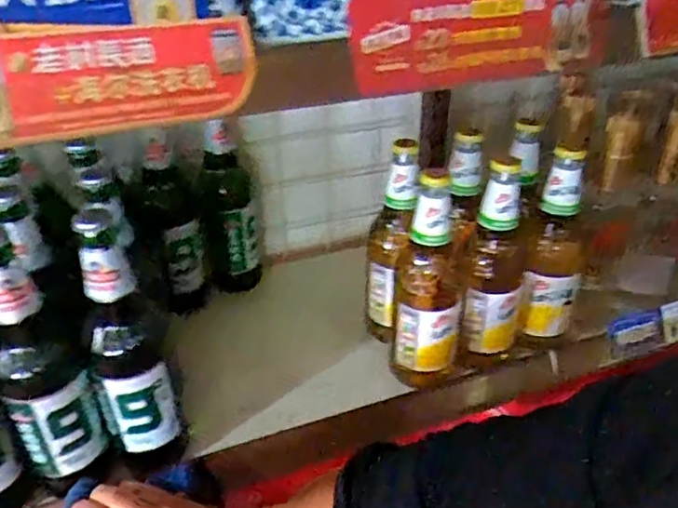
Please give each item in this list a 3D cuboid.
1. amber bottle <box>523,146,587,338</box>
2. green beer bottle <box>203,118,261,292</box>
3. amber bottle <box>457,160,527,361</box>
[{"bbox_3d":[0.235,-0.012,0.632,0.059,0.211,0.071,17,33,19],"label":"amber bottle"},{"bbox_3d":[-0.135,-0.058,0.754,0.072,0.201,0.069,-3,33,-3],"label":"green beer bottle"},{"bbox_3d":[0.163,0.013,0.609,0.060,0.200,0.060,14,36,22],"label":"amber bottle"}]

